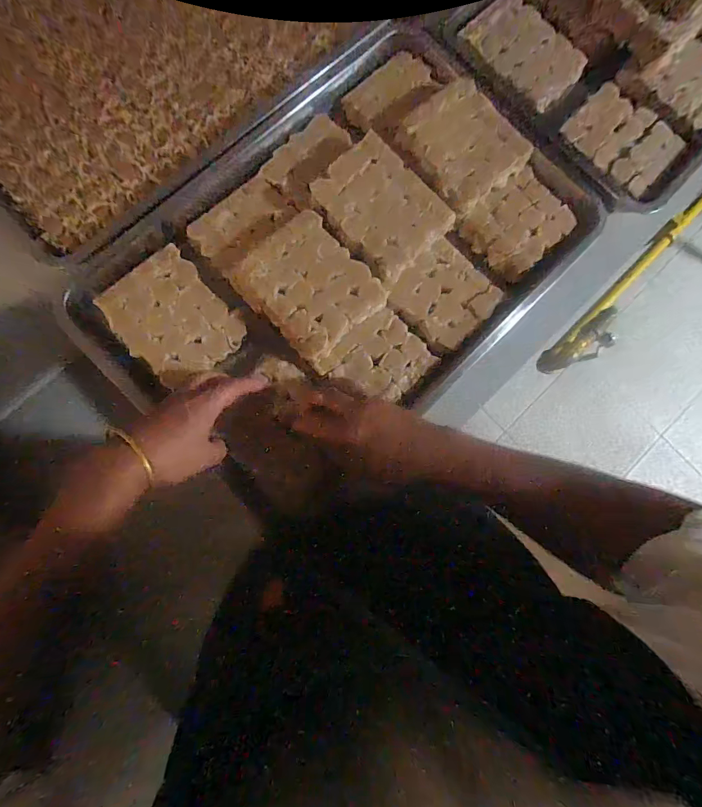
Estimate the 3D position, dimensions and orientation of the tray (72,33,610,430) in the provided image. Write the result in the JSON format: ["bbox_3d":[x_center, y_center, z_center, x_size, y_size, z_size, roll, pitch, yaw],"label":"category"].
[{"bbox_3d":[-0.001,-0.175,0.493,0.574,0.061,0.383,-44,90,-6],"label":"tray"}]

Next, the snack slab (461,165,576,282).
[{"bbox_3d":[0.218,-0.234,0.528,0.121,0.034,0.101,-42,87,-8],"label":"snack slab"}]

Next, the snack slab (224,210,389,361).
[{"bbox_3d":[-0.048,-0.135,0.471,0.123,0.032,0.142,-43,88,-8],"label":"snack slab"}]

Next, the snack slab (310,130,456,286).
[{"bbox_3d":[0.035,-0.233,0.487,0.116,0.033,0.145,-43,88,-8],"label":"snack slab"}]

